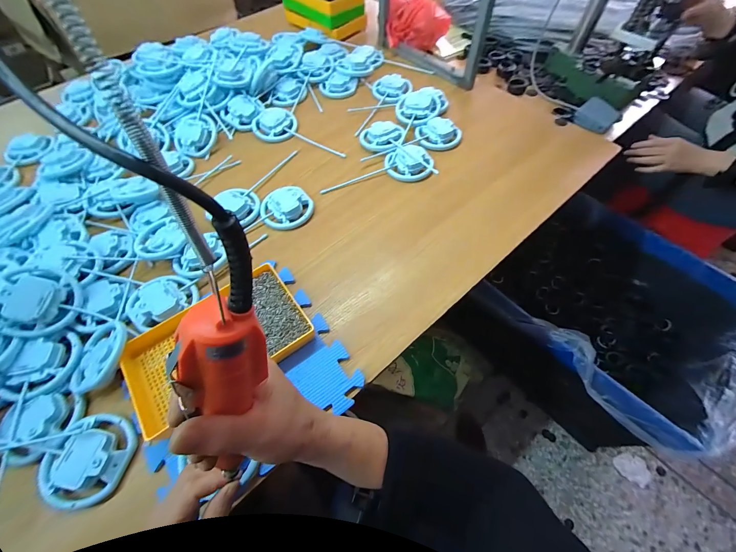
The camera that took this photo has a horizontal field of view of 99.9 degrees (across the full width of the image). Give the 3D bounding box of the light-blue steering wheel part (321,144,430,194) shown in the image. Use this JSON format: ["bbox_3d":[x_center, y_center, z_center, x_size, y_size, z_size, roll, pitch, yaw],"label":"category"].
[{"bbox_3d":[0.018,-0.227,0.661,0.232,0.027,0.086,-10,60,-4],"label":"light-blue steering wheel part"}]

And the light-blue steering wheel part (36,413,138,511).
[{"bbox_3d":[-0.366,0.235,0.401,0.102,0.029,0.104,14,63,11],"label":"light-blue steering wheel part"}]

